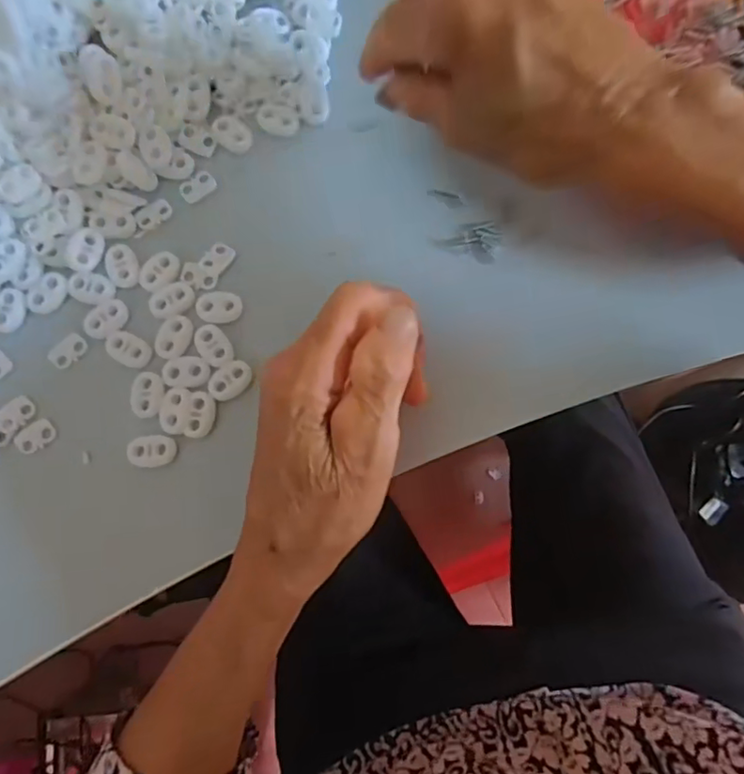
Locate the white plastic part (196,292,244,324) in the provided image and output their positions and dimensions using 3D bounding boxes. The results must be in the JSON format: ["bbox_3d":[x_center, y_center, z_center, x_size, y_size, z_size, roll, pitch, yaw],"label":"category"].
[{"bbox_3d":[-0.075,-0.039,0.288,0.021,0.004,0.016,-2,83,-2],"label":"white plastic part"}]

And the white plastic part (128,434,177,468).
[{"bbox_3d":[-0.103,0.030,0.276,0.021,0.004,0.015,-4,83,-2],"label":"white plastic part"}]

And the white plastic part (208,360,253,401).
[{"bbox_3d":[-0.068,-0.003,0.283,0.022,0.004,0.015,-37,85,-5],"label":"white plastic part"}]

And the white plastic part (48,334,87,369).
[{"bbox_3d":[-0.147,-0.017,0.284,0.018,0.004,0.011,-42,86,-6],"label":"white plastic part"}]

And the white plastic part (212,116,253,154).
[{"bbox_3d":[-0.072,-0.130,0.301,0.022,0.004,0.015,30,83,2],"label":"white plastic part"}]

